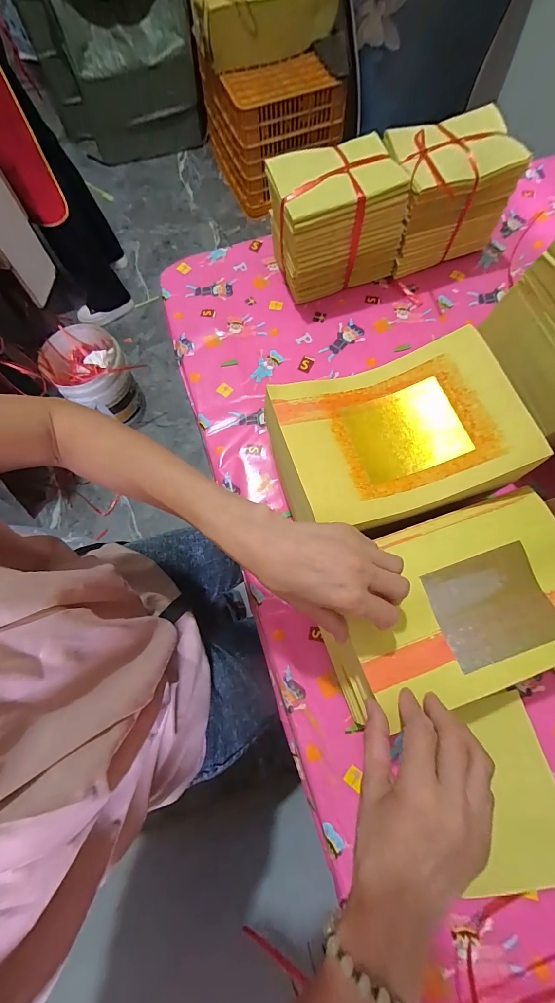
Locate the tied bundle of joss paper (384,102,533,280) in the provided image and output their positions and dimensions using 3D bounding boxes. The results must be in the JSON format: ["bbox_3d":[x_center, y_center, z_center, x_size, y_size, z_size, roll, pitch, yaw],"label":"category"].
[{"bbox_3d":[0.235,-0.446,0.540,0.168,0.138,0.119,-18,72,-4],"label":"tied bundle of joss paper"}]

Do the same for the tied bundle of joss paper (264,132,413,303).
[{"bbox_3d":[0.083,-0.390,0.523,0.164,0.143,0.106,-14,72,-2],"label":"tied bundle of joss paper"}]

